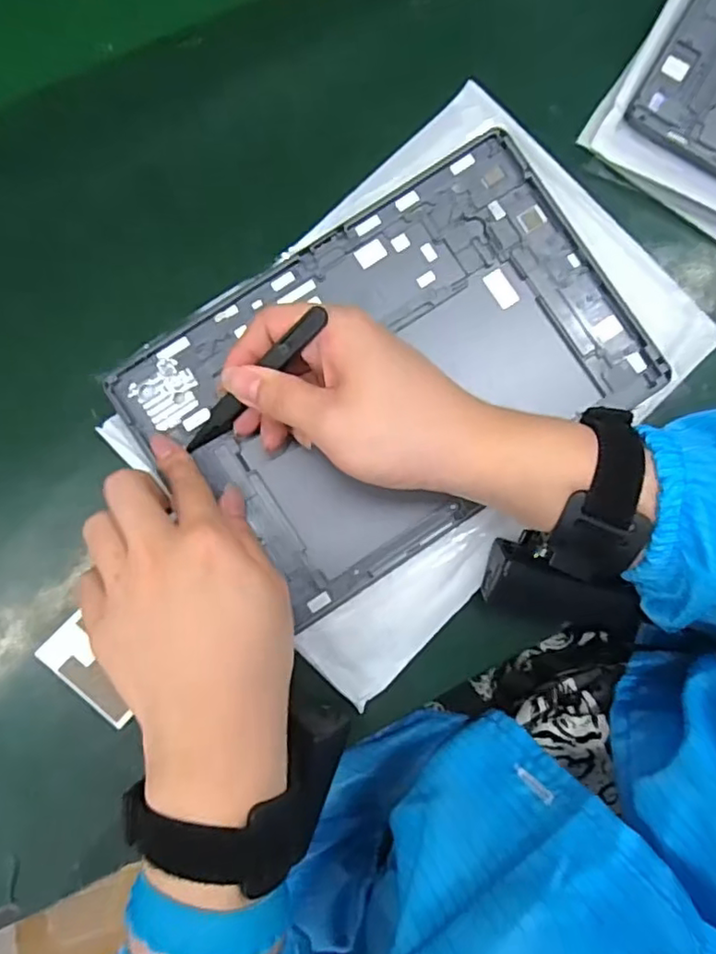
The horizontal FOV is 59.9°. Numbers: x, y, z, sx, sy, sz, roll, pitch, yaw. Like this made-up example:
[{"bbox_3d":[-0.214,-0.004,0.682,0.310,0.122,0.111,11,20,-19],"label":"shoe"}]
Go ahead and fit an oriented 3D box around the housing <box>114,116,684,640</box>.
[{"bbox_3d":[0.019,-0.054,0.334,0.250,0.009,0.168,-34,88,-3],"label":"housing"}]

